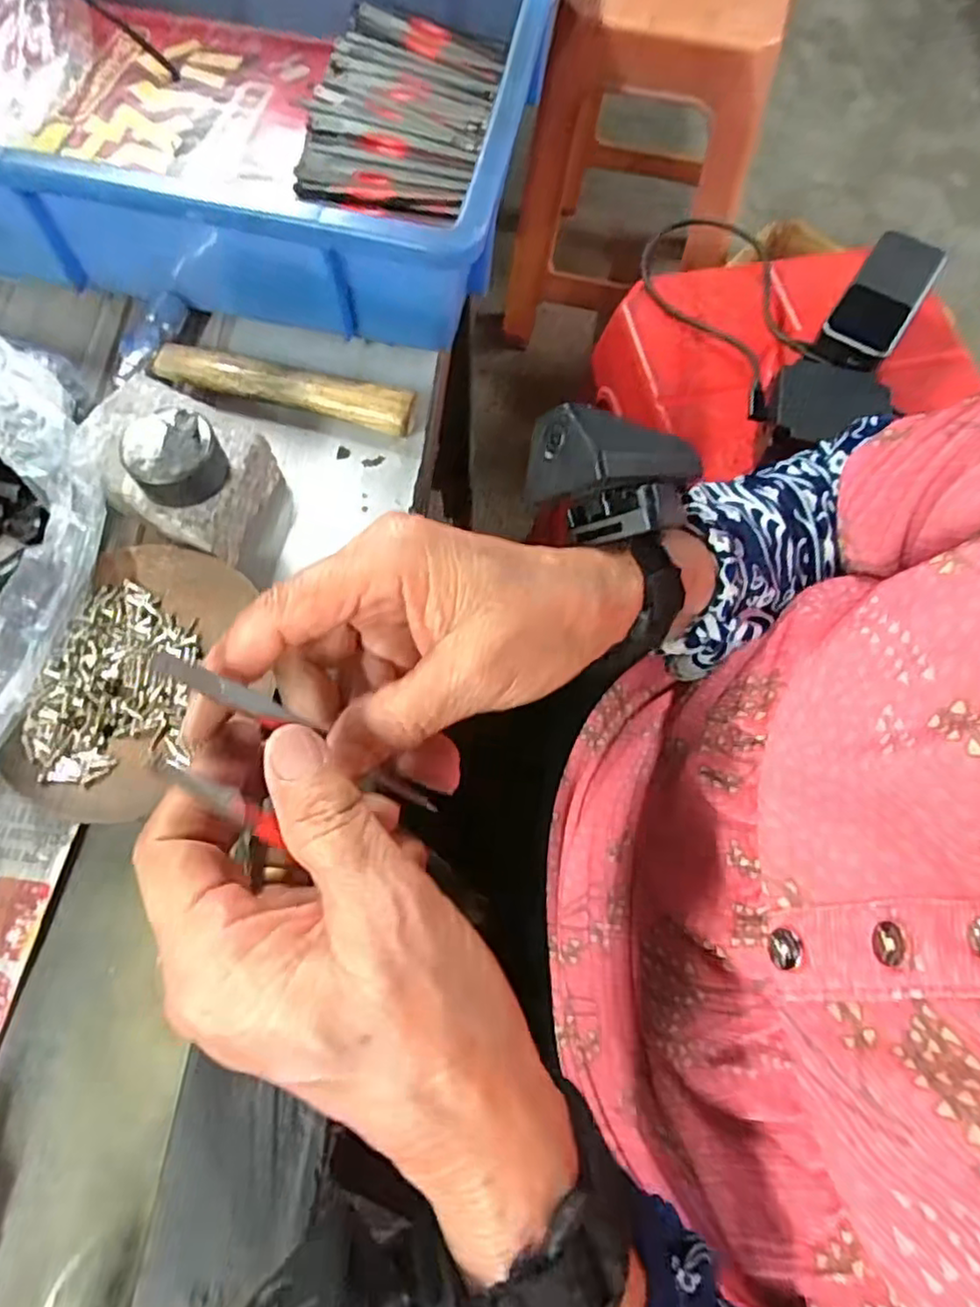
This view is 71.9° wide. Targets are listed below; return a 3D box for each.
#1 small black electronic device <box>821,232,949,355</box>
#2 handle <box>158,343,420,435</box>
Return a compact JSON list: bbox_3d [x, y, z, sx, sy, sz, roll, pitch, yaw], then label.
[{"bbox_3d":[0.300,-0.273,0.510,0.052,0.017,0.117,33,70,11],"label":"small black electronic device"},{"bbox_3d":[-0.103,-0.134,0.342,0.132,0.021,0.019,14,68,4],"label":"handle"}]

